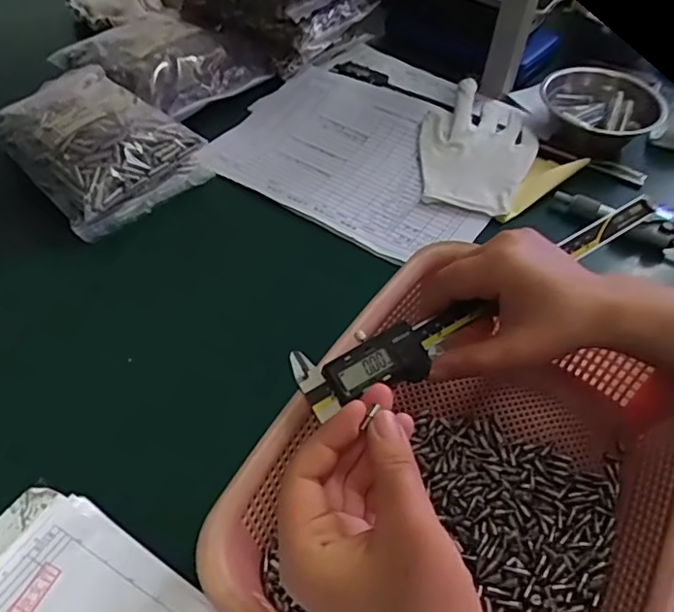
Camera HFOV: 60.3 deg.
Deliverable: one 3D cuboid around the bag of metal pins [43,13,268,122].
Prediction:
[{"bbox_3d":[-0.204,-0.287,0.670,0.222,0.040,0.161,34,58,25],"label":"bag of metal pins"}]

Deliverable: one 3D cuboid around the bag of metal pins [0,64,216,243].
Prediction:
[{"bbox_3d":[-0.238,-0.162,0.564,0.186,0.061,0.142,37,59,27],"label":"bag of metal pins"}]

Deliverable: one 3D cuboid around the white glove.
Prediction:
[{"bbox_3d":[0.142,-0.167,0.579,0.114,0.057,0.165,15,51,12],"label":"white glove"}]

